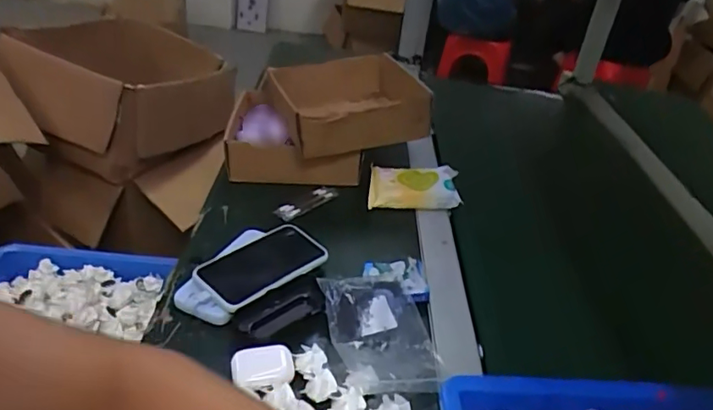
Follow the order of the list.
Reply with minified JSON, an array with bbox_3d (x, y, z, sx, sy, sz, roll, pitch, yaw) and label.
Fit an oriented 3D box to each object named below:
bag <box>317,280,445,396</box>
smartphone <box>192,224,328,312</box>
[{"bbox_3d":[0.030,0.132,0.582,0.109,0.039,0.143,-6,33,-17],"label":"bag"},{"bbox_3d":[-0.113,0.067,0.648,0.084,0.014,0.153,24,34,30],"label":"smartphone"}]

